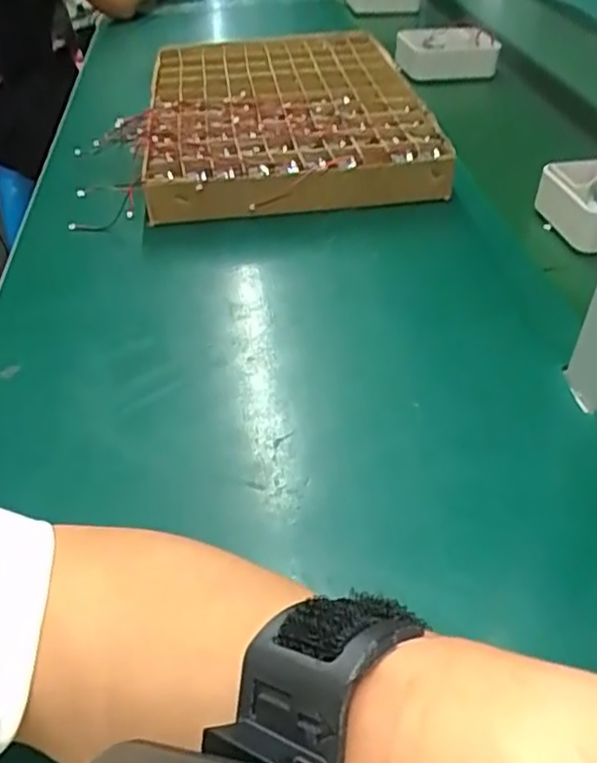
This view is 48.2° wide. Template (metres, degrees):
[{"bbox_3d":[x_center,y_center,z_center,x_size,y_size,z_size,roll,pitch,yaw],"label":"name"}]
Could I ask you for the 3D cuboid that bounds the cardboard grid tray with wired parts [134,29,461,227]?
[{"bbox_3d":[-0.021,-0.304,0.753,0.295,0.044,0.406,-7,43,-2],"label":"cardboard grid tray with wired parts"}]

